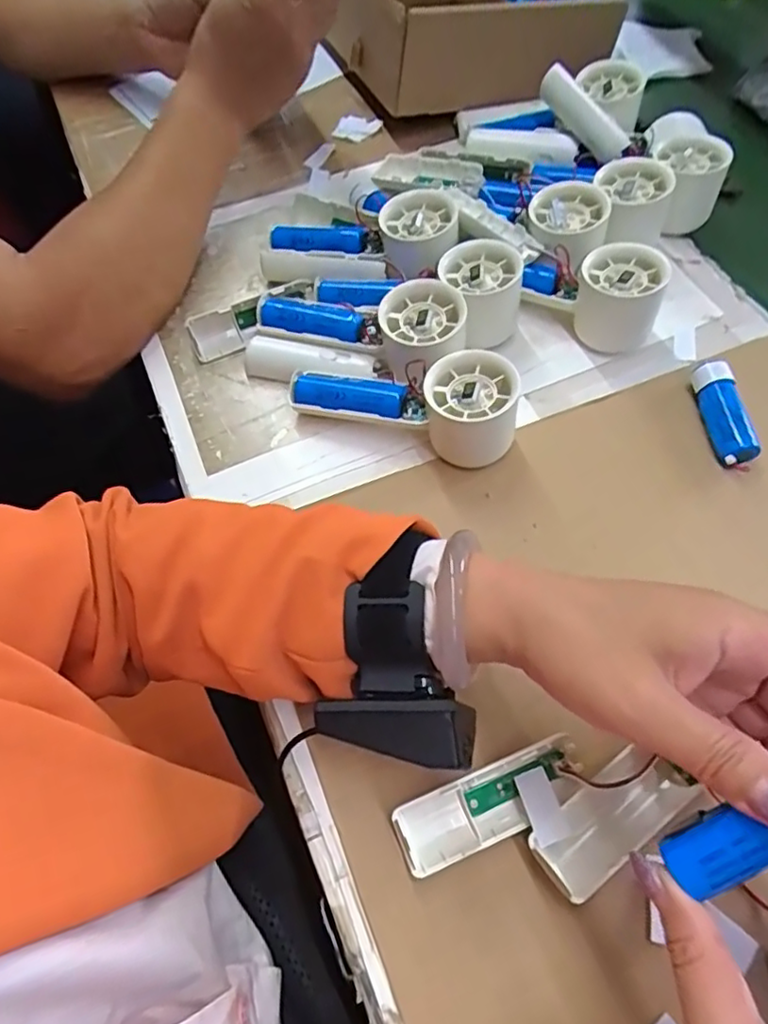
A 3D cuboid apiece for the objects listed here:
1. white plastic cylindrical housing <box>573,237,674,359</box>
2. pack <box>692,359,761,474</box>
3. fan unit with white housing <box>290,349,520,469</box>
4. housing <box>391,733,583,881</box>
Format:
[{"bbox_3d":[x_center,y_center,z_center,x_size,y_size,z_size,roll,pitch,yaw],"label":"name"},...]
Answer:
[{"bbox_3d":[0.167,-0.152,0.436,0.058,0.056,0.053,17,63,11],"label":"white plastic cylindrical housing"},{"bbox_3d":[0.225,-0.063,0.400,0.023,0.023,0.075,-5,61,-1],"label":"pack"},{"bbox_3d":[0.013,-0.078,0.399,0.146,0.052,0.051,17,63,11],"label":"fan unit with white housing"},{"bbox_3d":[0.053,0.142,0.295,0.095,0.024,0.032,-21,63,-9],"label":"housing"}]

